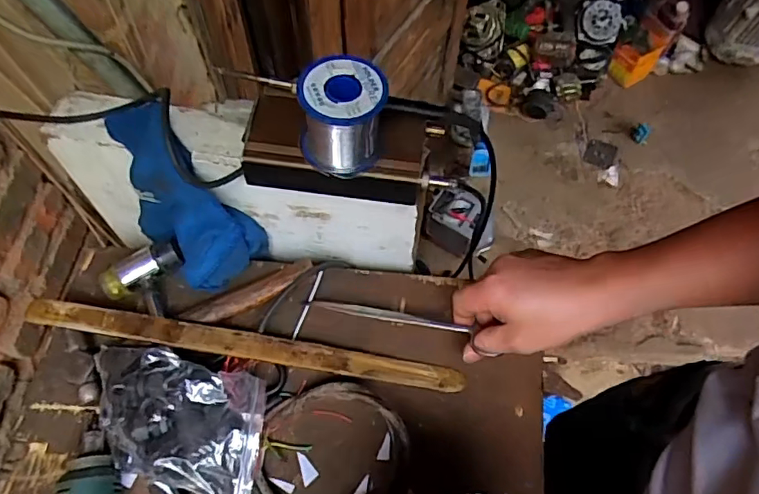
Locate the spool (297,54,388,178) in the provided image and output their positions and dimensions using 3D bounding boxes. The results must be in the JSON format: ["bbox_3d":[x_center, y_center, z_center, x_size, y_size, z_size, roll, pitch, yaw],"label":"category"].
[{"bbox_3d":[-0.027,-0.095,0.387,0.056,0.063,0.058,0,63,0],"label":"spool"}]

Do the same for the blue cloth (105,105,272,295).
[{"bbox_3d":[-0.187,-0.044,0.498,0.091,0.177,0.100,-36,24,-16],"label":"blue cloth"}]

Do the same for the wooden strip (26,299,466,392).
[{"bbox_3d":[-0.110,0.088,0.465,0.369,0.009,0.024,11,61,-5],"label":"wooden strip"}]

